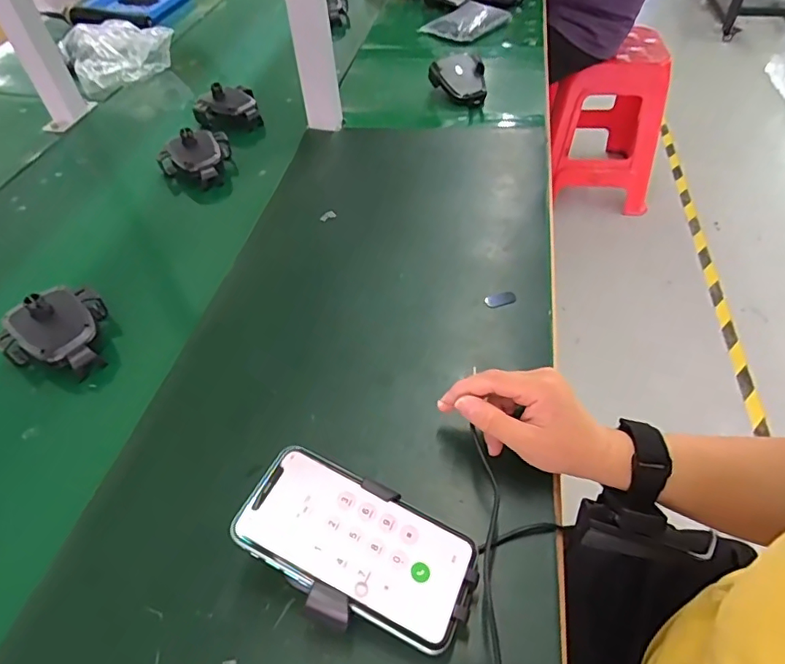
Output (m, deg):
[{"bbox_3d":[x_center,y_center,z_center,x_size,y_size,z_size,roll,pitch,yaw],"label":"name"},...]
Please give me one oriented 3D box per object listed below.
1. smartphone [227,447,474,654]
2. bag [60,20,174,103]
[{"bbox_3d":[-0.022,0.134,0.331,0.147,0.008,0.073,26,55,9],"label":"smartphone"},{"bbox_3d":[-0.487,-0.504,0.921,0.183,0.061,0.138,-24,51,-18],"label":"bag"}]

